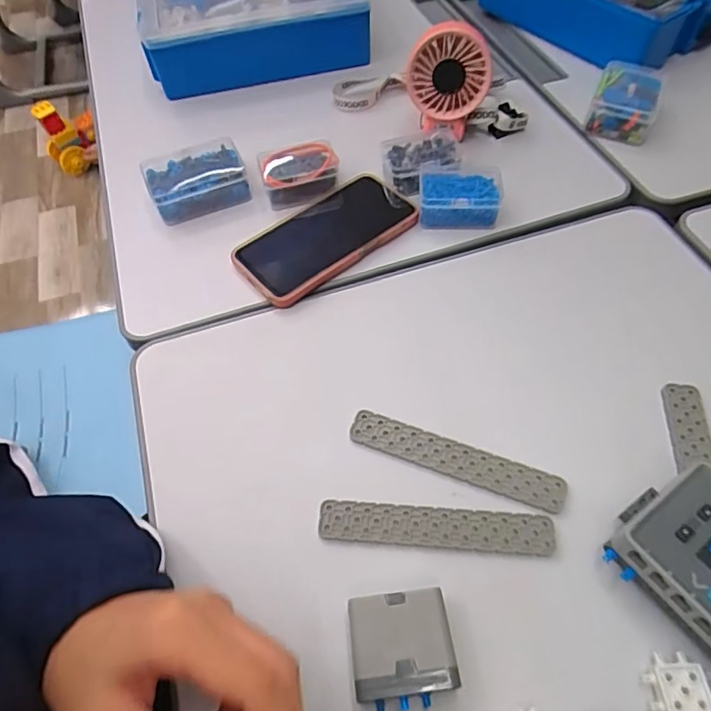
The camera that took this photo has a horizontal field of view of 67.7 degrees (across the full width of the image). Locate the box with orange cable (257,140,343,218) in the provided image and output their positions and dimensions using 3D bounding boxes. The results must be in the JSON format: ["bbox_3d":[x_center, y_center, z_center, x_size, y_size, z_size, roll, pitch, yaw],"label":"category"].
[{"bbox_3d":[-0.055,-0.175,0.518,0.074,0.040,0.052,-7,56,0],"label":"box with orange cable"}]

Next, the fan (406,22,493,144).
[{"bbox_3d":[0.092,-0.265,0.526,0.077,0.107,0.033,-5,56,-2],"label":"fan"}]

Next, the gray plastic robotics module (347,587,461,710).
[{"bbox_3d":[0.026,0.164,0.297,0.055,0.023,0.054,-8,56,-1],"label":"gray plastic robotics module"}]

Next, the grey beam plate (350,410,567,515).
[{"bbox_3d":[0.069,0.072,0.368,0.148,0.004,0.025,18,60,15],"label":"grey beam plate"}]

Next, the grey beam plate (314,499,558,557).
[{"bbox_3d":[0.051,0.111,0.343,0.148,0.004,0.027,2,57,5],"label":"grey beam plate"}]

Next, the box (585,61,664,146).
[{"bbox_3d":[0.289,-0.272,0.565,0.064,0.036,0.099,21,59,15],"label":"box"}]

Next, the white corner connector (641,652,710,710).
[{"bbox_3d":[0.177,0.179,0.287,0.036,0.009,0.030,-4,56,1],"label":"white corner connector"}]

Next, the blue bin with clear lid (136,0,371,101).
[{"bbox_3d":[-0.147,-0.488,0.703,0.270,0.077,0.355,-14,57,-8],"label":"blue bin with clear lid"}]

